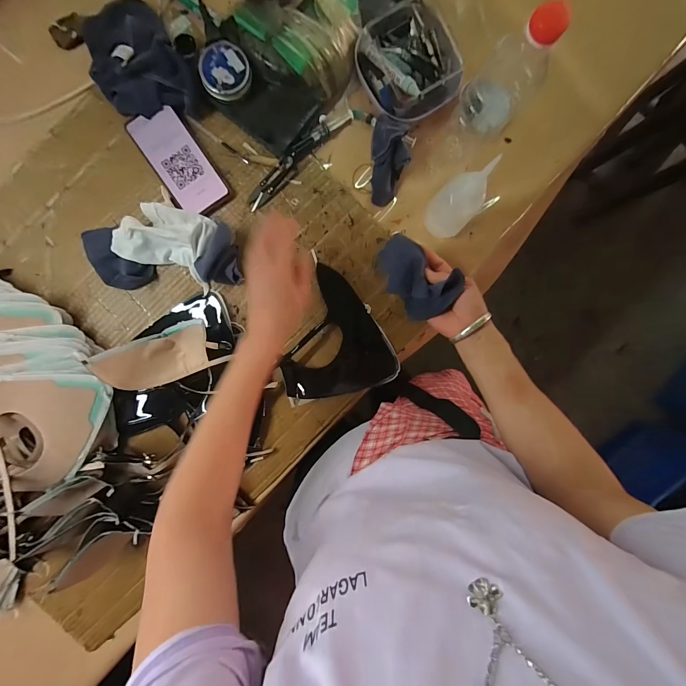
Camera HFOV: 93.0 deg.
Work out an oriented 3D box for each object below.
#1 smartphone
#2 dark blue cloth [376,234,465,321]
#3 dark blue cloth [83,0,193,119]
[{"bbox_3d":[-0.239,-0.263,0.477,0.079,0.010,0.162,-34,96,-2],"label":"smartphone"},{"bbox_3d":[0.094,-0.079,0.434,0.113,0.024,0.089,31,122,13],"label":"dark blue cloth"},{"bbox_3d":[-0.289,-0.388,0.451,0.117,0.039,0.161,-29,96,-2],"label":"dark blue cloth"}]

